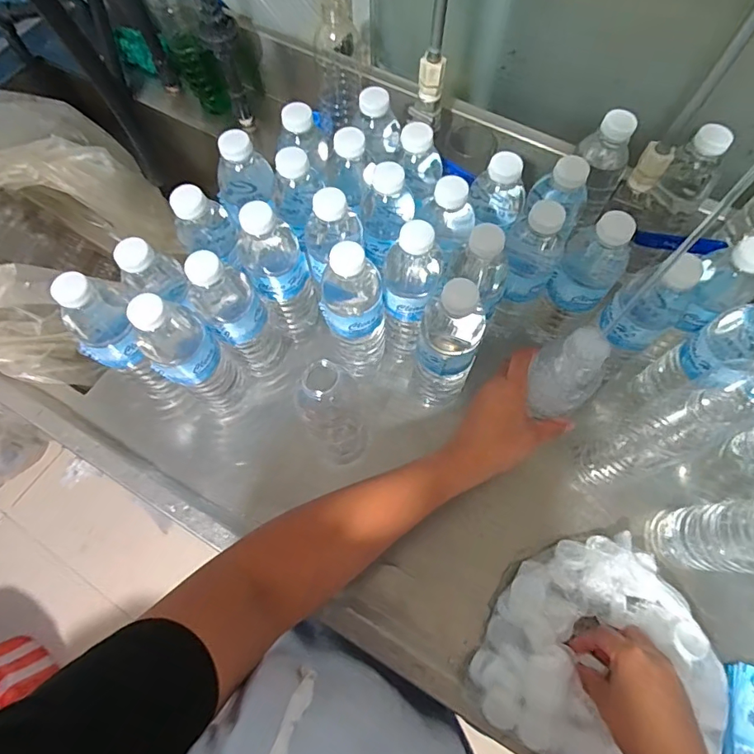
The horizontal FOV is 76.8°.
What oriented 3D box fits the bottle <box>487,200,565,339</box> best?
[{"bbox_3d":[0.153,-0.113,0.508,0.065,0.179,0.062,24,69,9],"label":"bottle"}]

